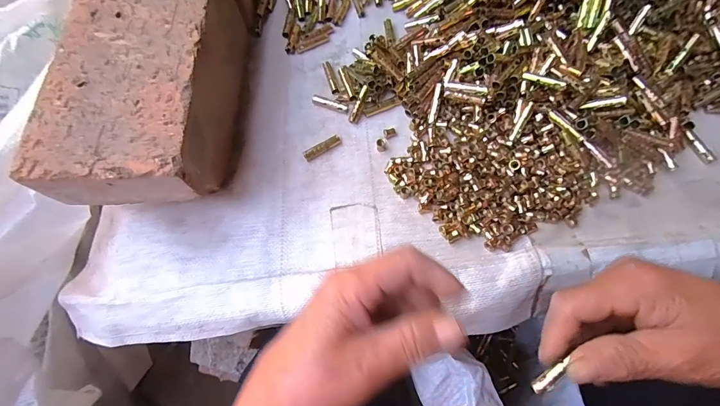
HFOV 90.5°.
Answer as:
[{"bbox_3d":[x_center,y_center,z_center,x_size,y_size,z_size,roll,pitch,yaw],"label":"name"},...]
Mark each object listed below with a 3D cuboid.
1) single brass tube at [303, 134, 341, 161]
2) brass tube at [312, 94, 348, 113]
[{"bbox_3d":[-0.038,-0.055,0.355,0.039,0.010,0.009,-30,73,-10],"label":"single brass tube"},{"bbox_3d":[-0.031,-0.104,0.375,0.040,0.007,0.007,20,72,7],"label":"brass tube"}]

